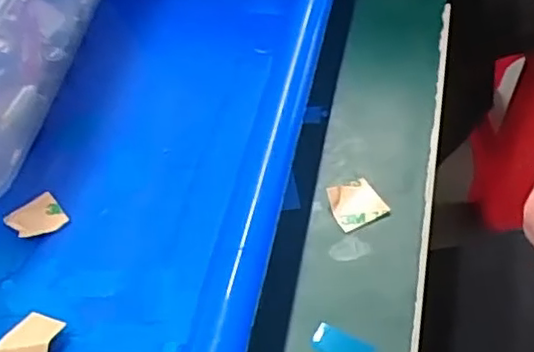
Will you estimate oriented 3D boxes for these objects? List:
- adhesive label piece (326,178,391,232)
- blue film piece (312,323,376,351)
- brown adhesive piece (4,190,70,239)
[{"bbox_3d":[0.027,0.008,0.191,0.015,0.004,0.015,-22,51,-12],"label":"adhesive label piece"},{"bbox_3d":[0.020,0.043,0.163,0.018,0.004,0.008,17,54,20],"label":"blue film piece"},{"bbox_3d":[-0.068,0.012,0.189,0.015,0.004,0.014,-29,55,-32],"label":"brown adhesive piece"}]

